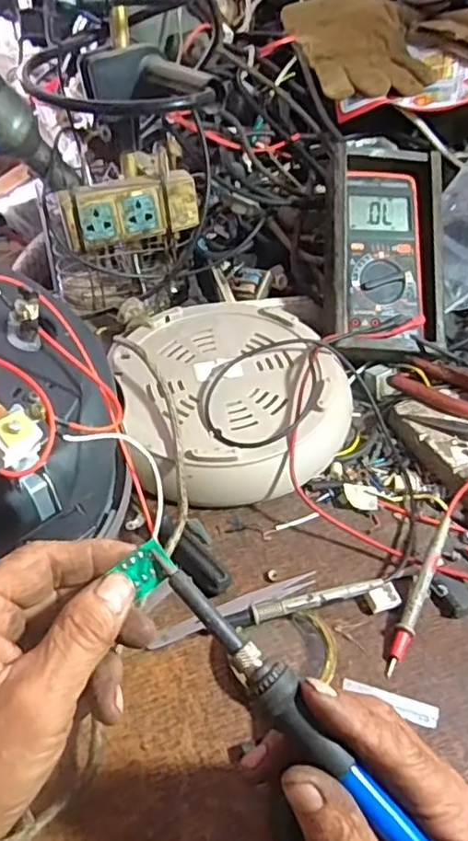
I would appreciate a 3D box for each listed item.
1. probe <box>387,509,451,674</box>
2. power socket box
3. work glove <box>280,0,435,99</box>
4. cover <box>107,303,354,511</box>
[{"bbox_3d":[0.129,0.116,0.427,0.011,0.008,0.127,19,59,21],"label":"probe"},{"bbox_3d":[-0.103,-0.210,0.613,0.132,0.053,0.025,-14,44,-15],"label":"power socket box"},{"bbox_3d":[0.160,-0.489,0.806,0.140,0.032,0.243,-16,59,-1],"label":"work glove"},{"bbox_3d":[0.001,-0.020,0.549,0.199,0.064,0.216,-13,43,-13],"label":"cover"}]

